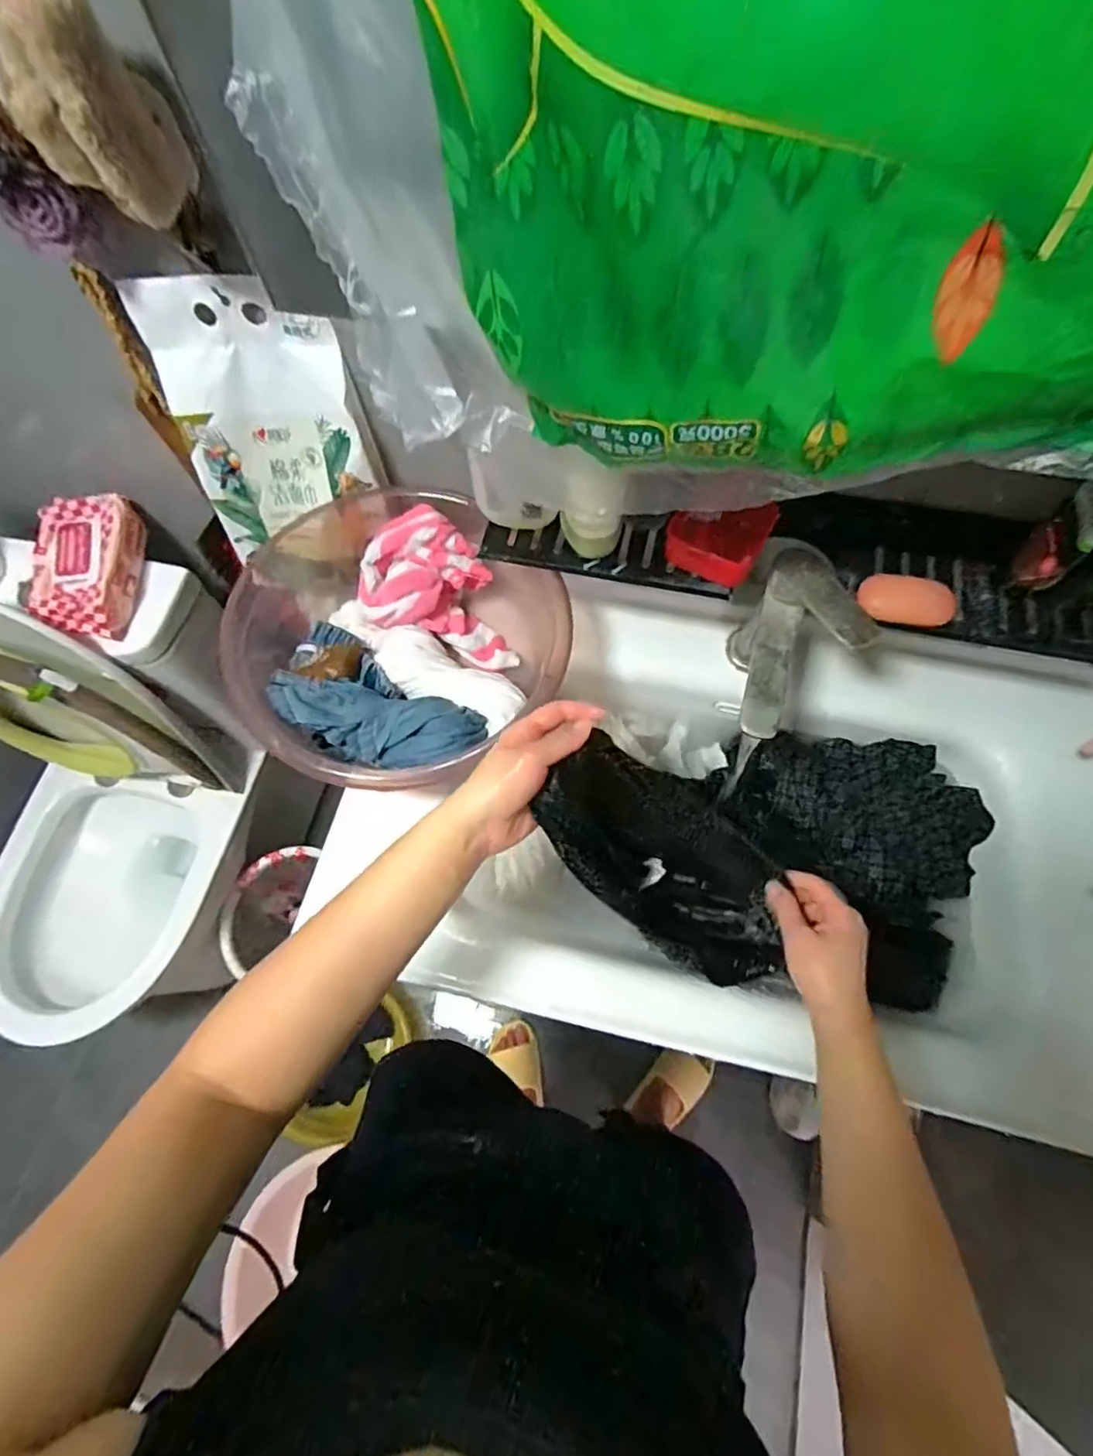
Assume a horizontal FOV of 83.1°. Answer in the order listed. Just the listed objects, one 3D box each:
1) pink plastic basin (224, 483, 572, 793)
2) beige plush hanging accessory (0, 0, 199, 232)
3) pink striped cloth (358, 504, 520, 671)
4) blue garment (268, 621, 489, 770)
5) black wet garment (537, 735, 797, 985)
[{"bbox_3d":[-0.159,-0.104,0.677,0.303,0.137,0.314,-1,68,1],"label":"pink plastic basin"},{"bbox_3d":[-0.284,-0.390,0.390,0.091,0.123,0.064,-32,70,-11],"label":"beige plush hanging accessory"},{"bbox_3d":[-0.129,-0.138,0.695,0.140,0.115,0.160,-24,69,-8],"label":"pink striped cloth"},{"bbox_3d":[-0.185,-0.024,0.635,0.238,0.062,0.120,32,72,14],"label":"blue garment"},{"bbox_3d":[0.101,0.101,0.508,0.080,0.264,0.128,4,58,53],"label":"black wet garment"}]

